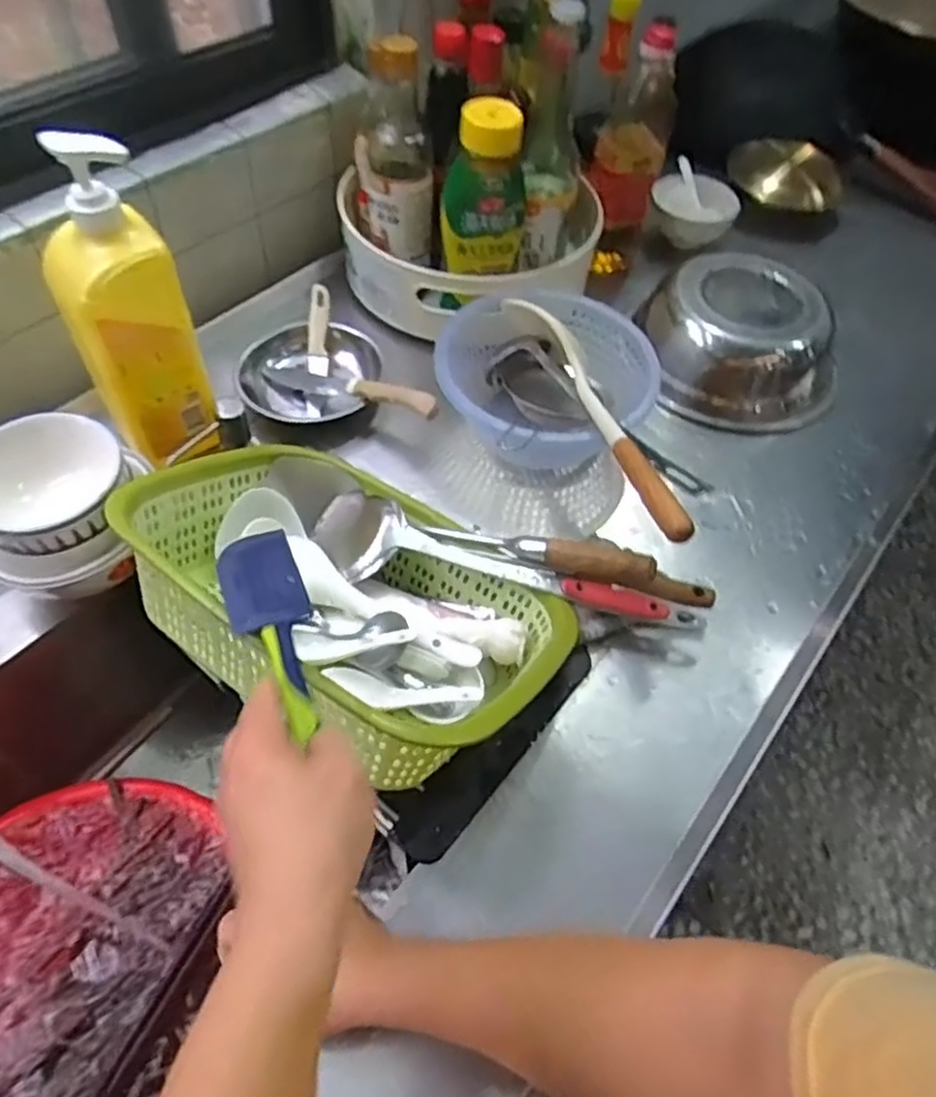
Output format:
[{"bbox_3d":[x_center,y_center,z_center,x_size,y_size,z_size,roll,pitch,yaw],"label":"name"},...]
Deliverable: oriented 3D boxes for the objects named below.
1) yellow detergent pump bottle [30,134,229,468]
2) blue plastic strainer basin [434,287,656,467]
[{"bbox_3d":[-0.271,-0.184,0.573,0.088,0.255,0.075,-24,59,-19],"label":"yellow detergent pump bottle"},{"bbox_3d":[0.069,-0.159,0.715,0.203,0.092,0.187,1,54,-2],"label":"blue plastic strainer basin"}]

